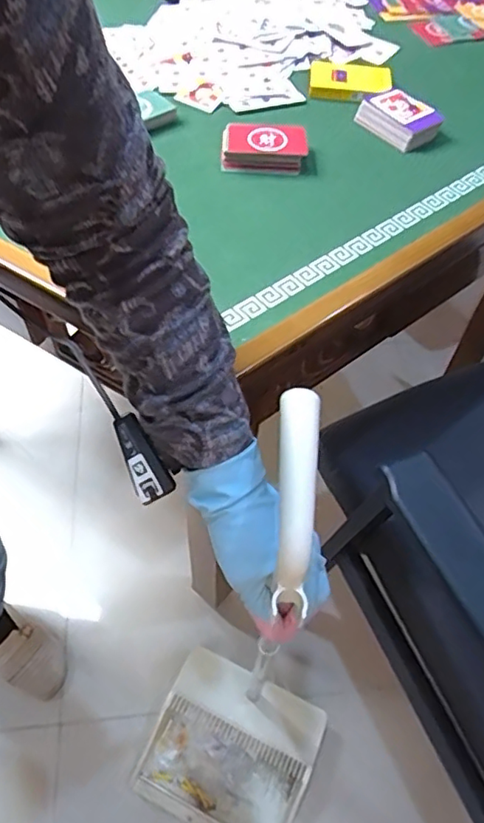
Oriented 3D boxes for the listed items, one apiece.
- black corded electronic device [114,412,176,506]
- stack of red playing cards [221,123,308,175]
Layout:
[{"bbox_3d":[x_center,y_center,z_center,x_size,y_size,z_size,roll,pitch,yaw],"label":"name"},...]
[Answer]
[{"bbox_3d":[-0.077,0.035,0.439,0.027,0.014,0.068,-26,95,-19],"label":"black corded electronic device"},{"bbox_3d":[0.024,-0.292,0.642,0.091,0.029,0.055,4,55,1],"label":"stack of red playing cards"}]

